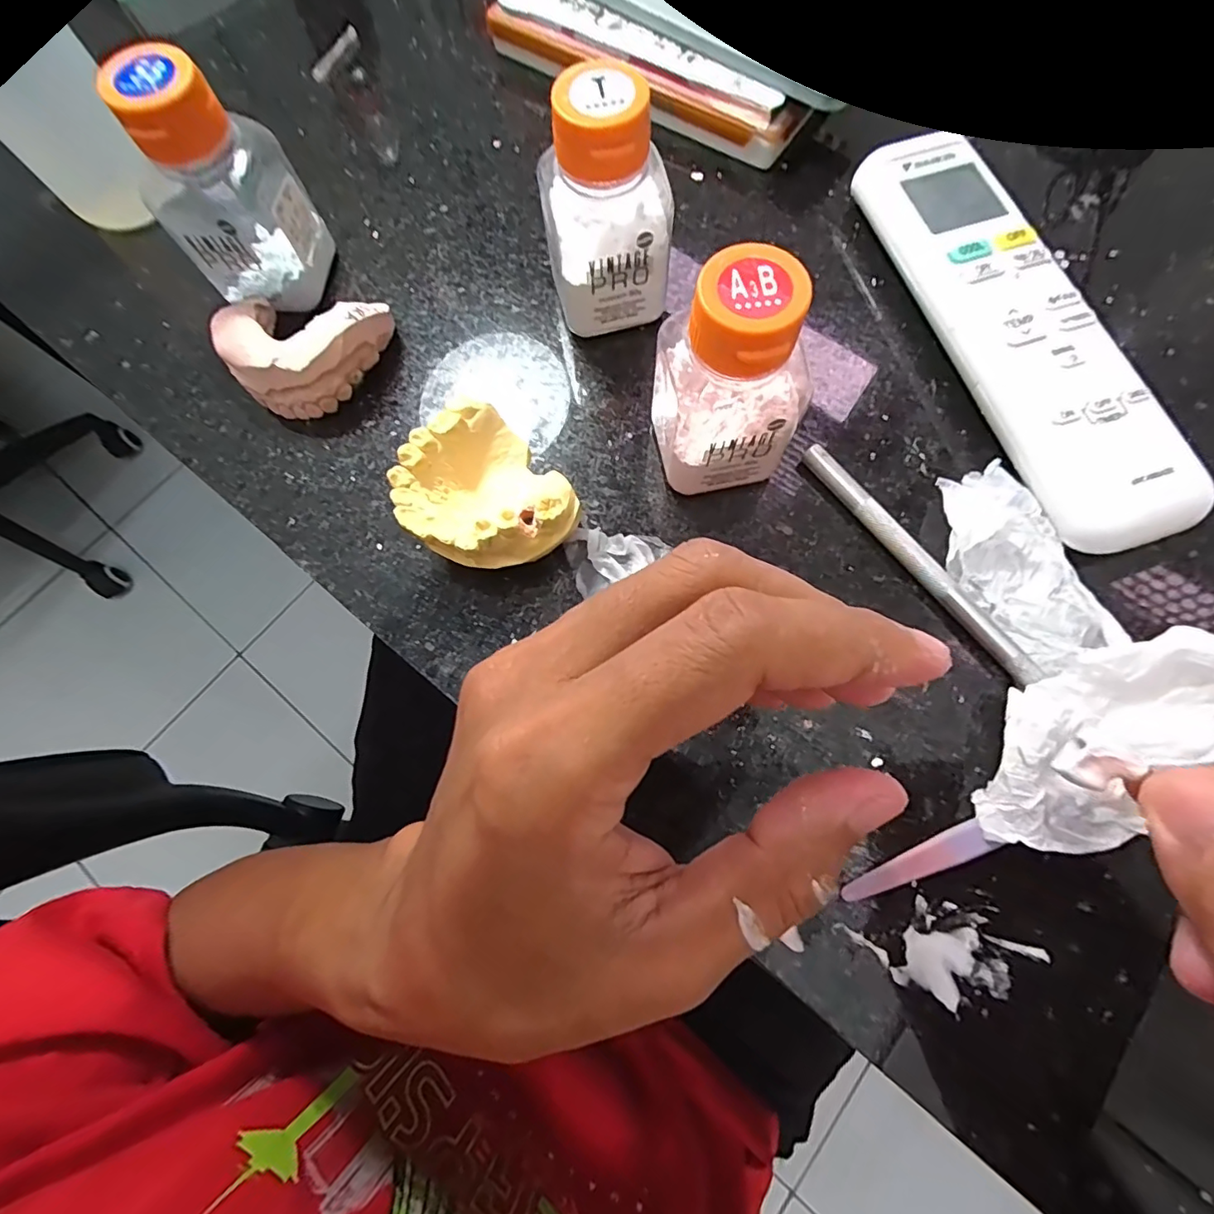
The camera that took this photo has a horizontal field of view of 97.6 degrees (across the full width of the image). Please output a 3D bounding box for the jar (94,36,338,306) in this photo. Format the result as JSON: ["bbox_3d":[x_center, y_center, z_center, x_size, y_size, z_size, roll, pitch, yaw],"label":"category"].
[{"bbox_3d":[-0.137,-0.149,0.193,0.036,0.072,0.041,9,75,3],"label":"jar"}]

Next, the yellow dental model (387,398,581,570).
[{"bbox_3d":[-0.042,-0.036,0.184,0.048,0.031,0.055,-37,77,-9],"label":"yellow dental model"}]

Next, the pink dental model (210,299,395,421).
[{"bbox_3d":[-0.117,-0.099,0.206,0.060,0.024,0.044,0,74,1],"label":"pink dental model"}]

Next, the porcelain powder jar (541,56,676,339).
[{"bbox_3d":[0.001,-0.134,0.187,0.042,0.073,0.033,-3,74,1],"label":"porcelain powder jar"}]

